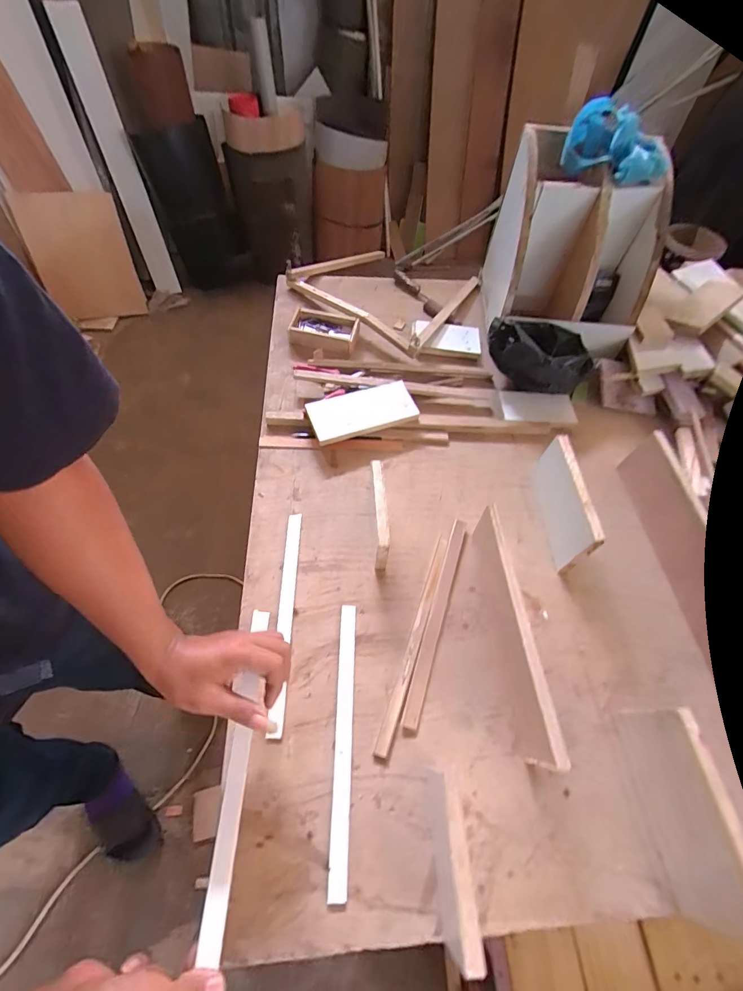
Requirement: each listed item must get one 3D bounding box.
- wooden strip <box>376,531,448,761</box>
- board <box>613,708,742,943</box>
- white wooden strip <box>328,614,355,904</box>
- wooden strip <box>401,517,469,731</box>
[{"bbox_3d":[0.065,0.199,0.560,0.018,0.010,0.310,19,59,7],"label":"wooden strip"},{"bbox_3d":[0.341,0.342,0.422,0.019,0.105,0.190,4,56,-13],"label":"board"},{"bbox_3d":[-0.036,0.299,0.496,0.022,0.012,0.312,3,59,-3],"label":"white wooden strip"},{"bbox_3d":[0.100,0.176,0.583,0.022,0.010,0.310,18,59,6],"label":"wooden strip"}]

